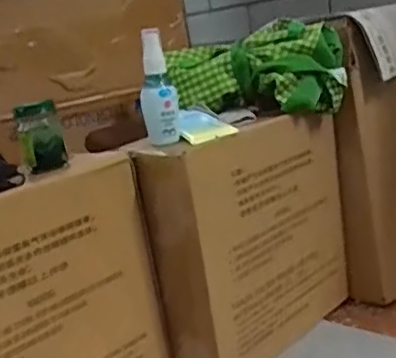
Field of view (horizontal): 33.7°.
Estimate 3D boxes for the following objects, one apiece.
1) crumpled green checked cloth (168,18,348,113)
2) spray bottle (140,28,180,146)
[{"bbox_3d":[0.071,-0.130,0.793,0.206,0.093,0.095,-4,14,21],"label":"crumpled green checked cloth"},{"bbox_3d":[-0.043,-0.095,0.692,0.039,0.114,0.035,-10,13,-4],"label":"spray bottle"}]

